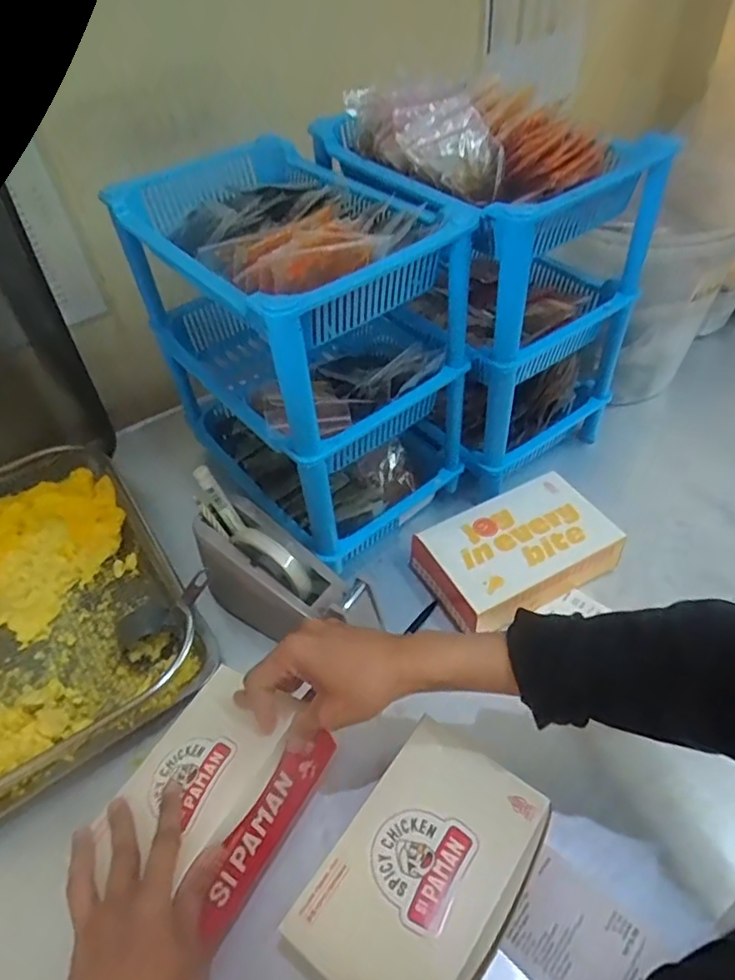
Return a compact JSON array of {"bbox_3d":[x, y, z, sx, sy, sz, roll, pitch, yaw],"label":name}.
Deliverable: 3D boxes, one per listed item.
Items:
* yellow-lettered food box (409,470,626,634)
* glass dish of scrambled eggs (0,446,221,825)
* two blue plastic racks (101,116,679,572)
[{"bbox_3d":[0.150,0.064,0.630,0.182,0.062,0.127,-24,50,-16],"label":"yellow-lettered food box"},{"bbox_3d":[-0.352,0.121,0.625,0.294,0.065,0.362,-30,52,-21],"label":"glass dish of scrambled eggs"},{"bbox_3d":[0.027,-0.192,0.666,0.427,0.338,0.321,-29,52,-20],"label":"two blue plastic racks"}]

